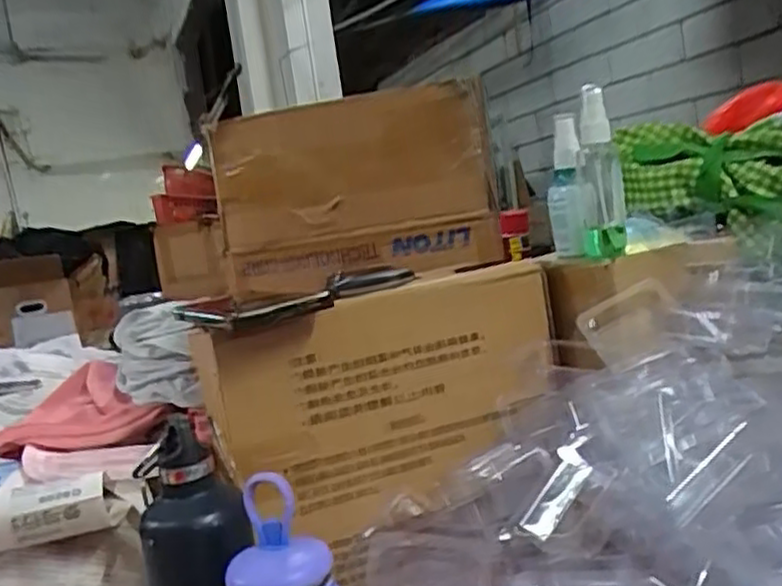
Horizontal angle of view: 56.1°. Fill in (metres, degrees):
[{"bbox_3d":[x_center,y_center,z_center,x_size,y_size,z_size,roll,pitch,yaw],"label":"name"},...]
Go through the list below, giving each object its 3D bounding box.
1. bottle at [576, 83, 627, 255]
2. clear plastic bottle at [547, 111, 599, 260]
[{"bbox_3d":[0.169,-0.097,0.597,0.035,0.132,0.041,-6,7,18],"label":"bottle"},{"bbox_3d":[0.156,-0.092,0.639,0.039,0.119,0.030,-7,7,12],"label":"clear plastic bottle"}]

